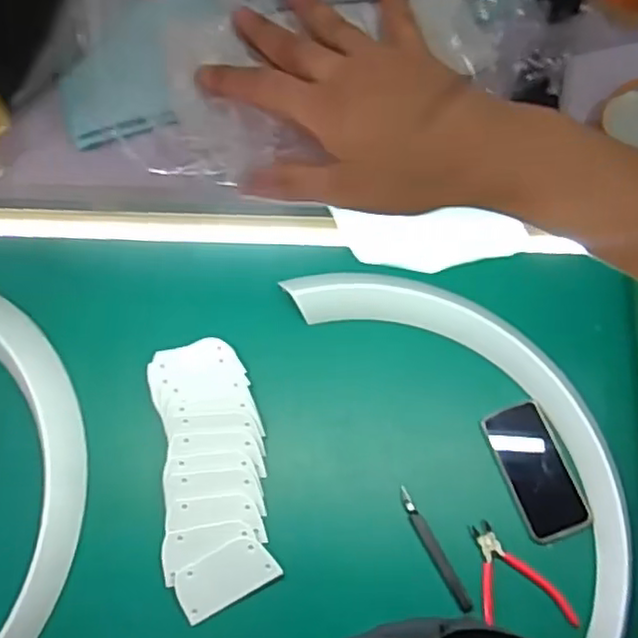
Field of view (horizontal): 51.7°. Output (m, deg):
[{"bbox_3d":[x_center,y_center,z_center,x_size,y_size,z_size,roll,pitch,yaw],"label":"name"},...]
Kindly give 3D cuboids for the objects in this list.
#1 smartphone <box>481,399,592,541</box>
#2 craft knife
[{"bbox_3d":[0.267,0.187,0.812,0.078,0.006,0.161,-21,74,1],"label":"smartphone"},{"bbox_3d":[0.138,0.276,0.790,0.017,0.009,0.151,-27,71,-7],"label":"craft knife"}]

